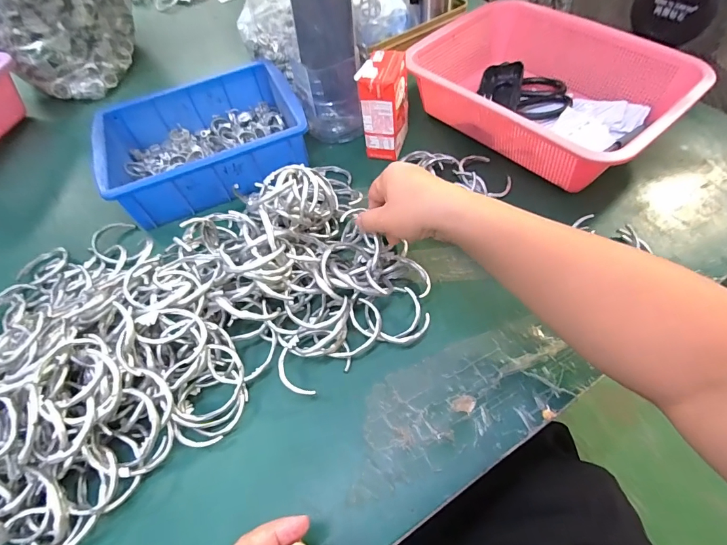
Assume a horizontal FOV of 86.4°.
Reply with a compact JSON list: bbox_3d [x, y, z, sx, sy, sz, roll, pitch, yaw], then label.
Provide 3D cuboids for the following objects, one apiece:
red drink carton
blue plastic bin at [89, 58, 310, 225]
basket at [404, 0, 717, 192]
[{"bbox_3d":[0.028,-0.207,0.480,0.047,0.107,0.067,17,61,13],"label":"red drink carton"},{"bbox_3d":[-0.202,-0.171,0.511,0.235,0.080,0.175,-23,60,-10],"label":"blue plastic bin"},{"bbox_3d":[0.219,-0.231,0.484,0.293,0.082,0.212,39,69,23],"label":"basket"}]

